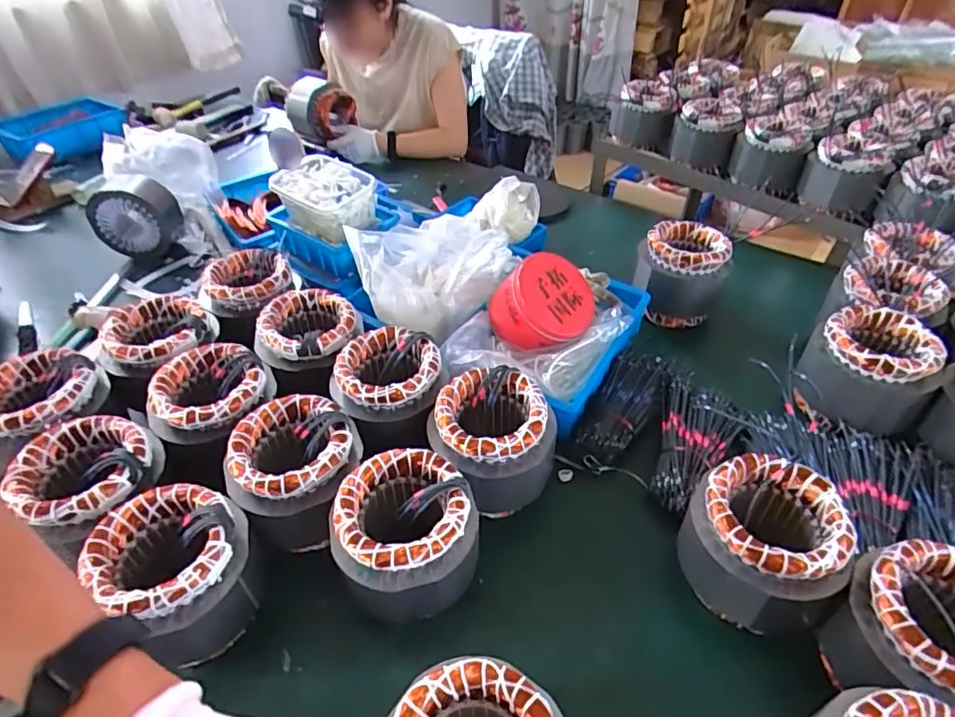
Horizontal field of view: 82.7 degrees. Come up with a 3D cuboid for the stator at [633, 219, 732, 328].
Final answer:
[{"bbox_3d":[0.344,-0.144,0.927,0.141,0.128,0.141,16,45,18],"label":"stator"}]

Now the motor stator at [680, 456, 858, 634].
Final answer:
[{"bbox_3d":[0.295,0.189,0.558,0.127,0.111,0.136,-1,42,1],"label":"motor stator"}]

